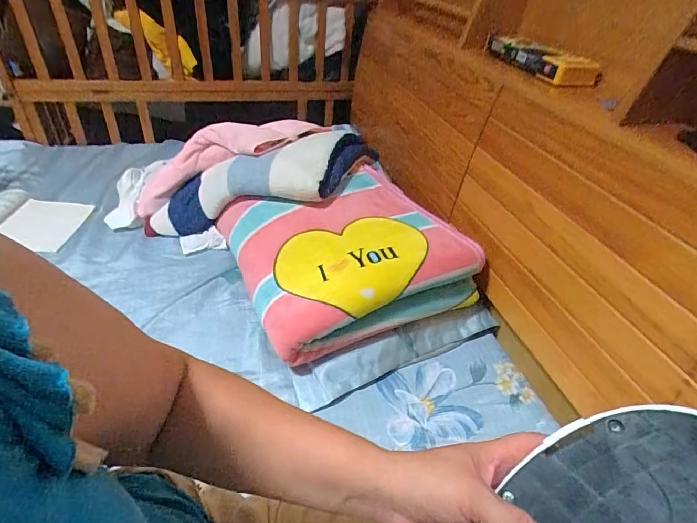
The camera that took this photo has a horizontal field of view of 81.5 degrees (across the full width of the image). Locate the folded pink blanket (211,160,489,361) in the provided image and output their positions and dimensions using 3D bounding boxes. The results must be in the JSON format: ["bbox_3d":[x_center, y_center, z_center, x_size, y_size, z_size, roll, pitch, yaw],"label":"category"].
[{"bbox_3d":[-0.014,-0.041,0.827,0.398,0.128,0.427,-13,43,-22],"label":"folded pink blanket"}]

